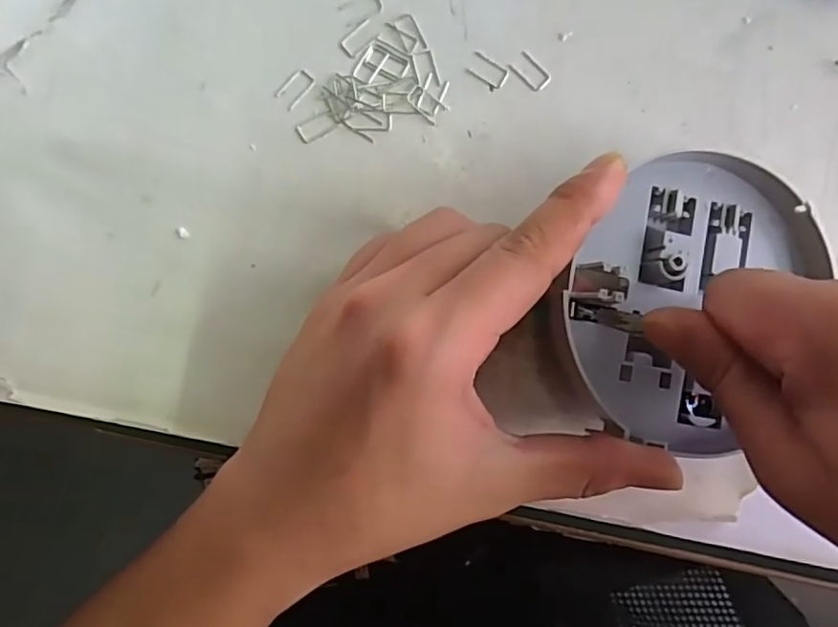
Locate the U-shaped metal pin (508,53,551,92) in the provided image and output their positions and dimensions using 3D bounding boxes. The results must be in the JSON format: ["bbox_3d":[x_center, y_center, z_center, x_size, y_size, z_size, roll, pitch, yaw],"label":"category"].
[{"bbox_3d":[0.045,-0.096,0.229,0.016,0.004,0.009,42,93,-2],"label":"U-shaped metal pin"}]

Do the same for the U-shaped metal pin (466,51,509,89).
[{"bbox_3d":[0.028,-0.097,0.228,0.016,0.004,0.009,31,90,-1],"label":"U-shaped metal pin"}]

